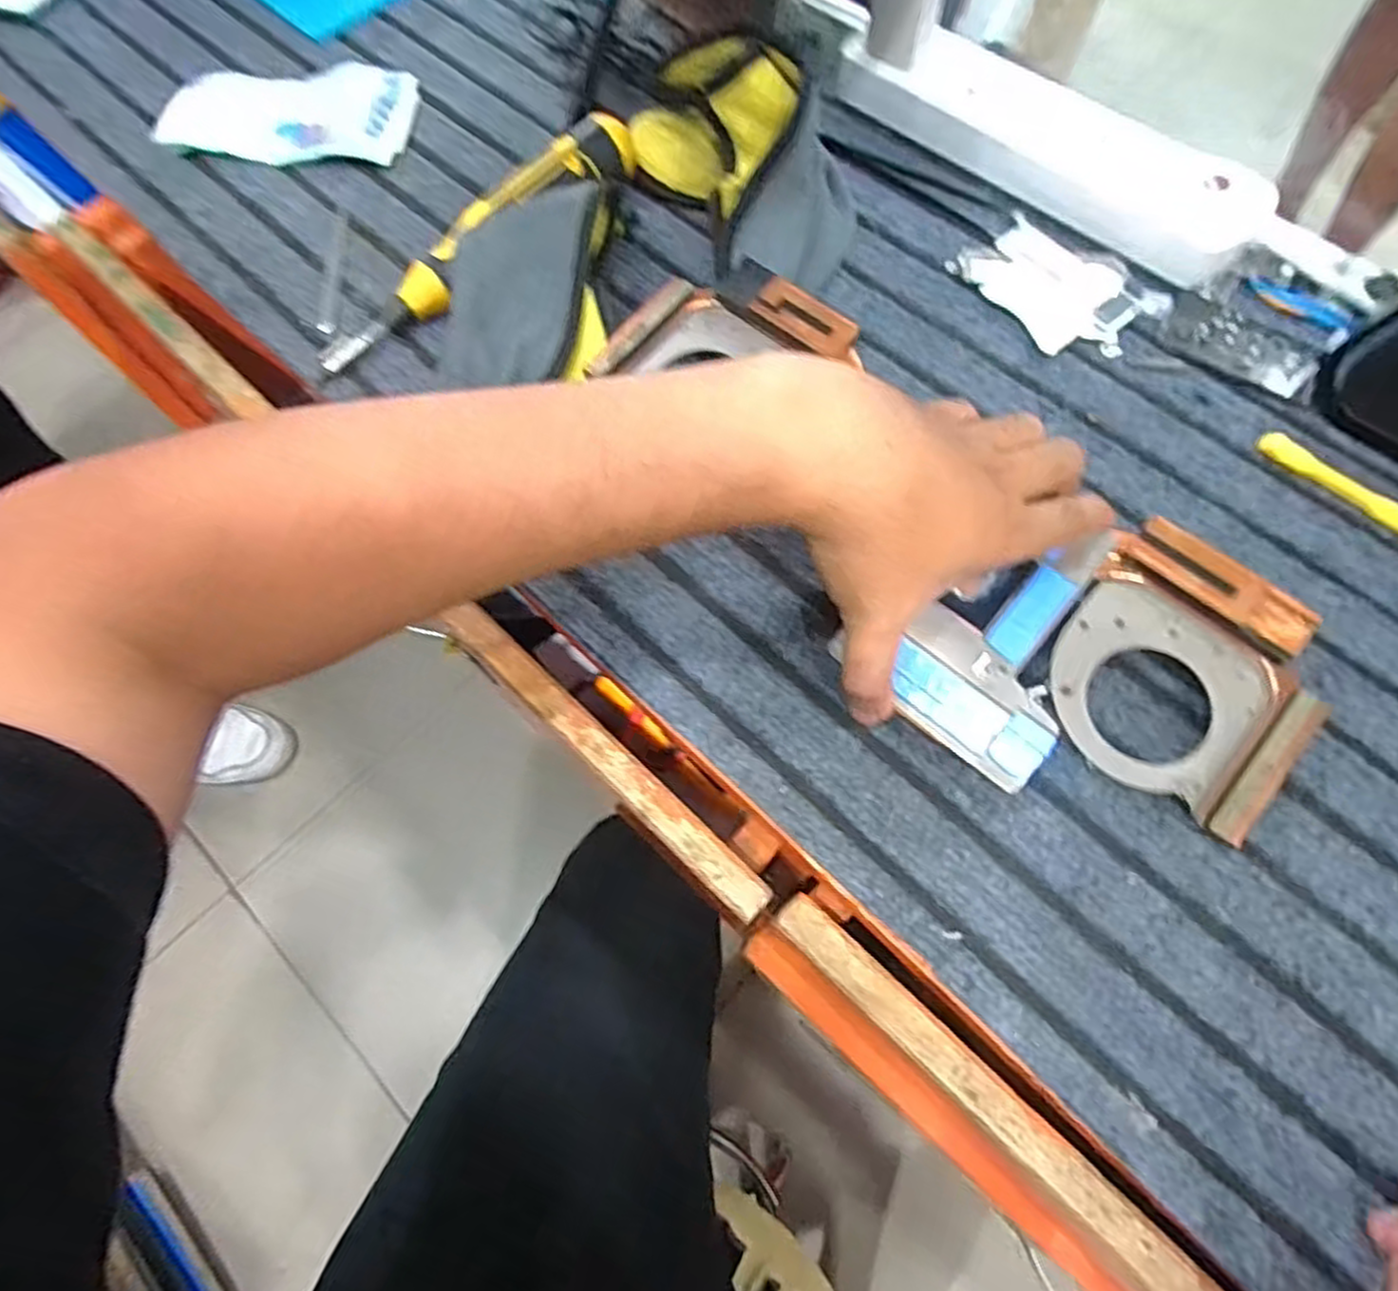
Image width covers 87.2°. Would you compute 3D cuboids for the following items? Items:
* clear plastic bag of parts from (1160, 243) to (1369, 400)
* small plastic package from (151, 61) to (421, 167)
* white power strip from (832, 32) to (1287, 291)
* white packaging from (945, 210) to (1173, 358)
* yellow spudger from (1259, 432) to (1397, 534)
[{"bbox_3d":[0.308,-0.177,0.400,0.079,0.011,0.083,37,75,15],"label":"clear plastic bag of parts"},{"bbox_3d":[-0.273,-0.363,0.495,0.167,0.011,0.101,4,68,3],"label":"small plastic package"},{"bbox_3d":[0.200,-0.299,0.437,0.266,0.032,0.063,39,75,16],"label":"white power strip"},{"bbox_3d":[0.202,-0.203,0.410,0.072,0.013,0.098,-34,71,-10],"label":"white packaging"},{"bbox_3d":[0.316,-0.079,0.360,0.081,0.007,0.012,41,76,16],"label":"yellow spudger"}]

